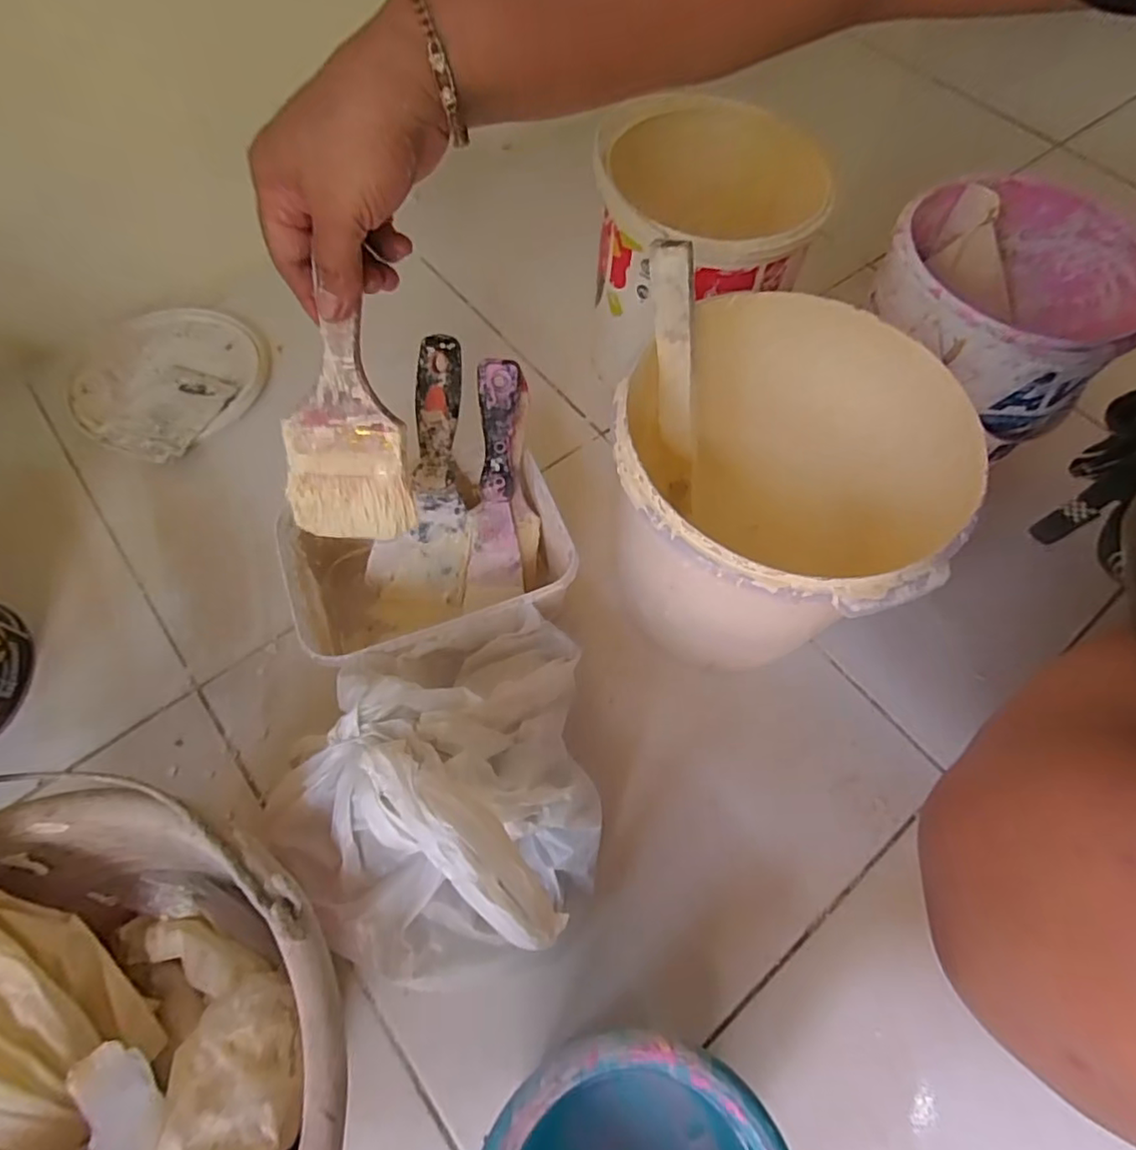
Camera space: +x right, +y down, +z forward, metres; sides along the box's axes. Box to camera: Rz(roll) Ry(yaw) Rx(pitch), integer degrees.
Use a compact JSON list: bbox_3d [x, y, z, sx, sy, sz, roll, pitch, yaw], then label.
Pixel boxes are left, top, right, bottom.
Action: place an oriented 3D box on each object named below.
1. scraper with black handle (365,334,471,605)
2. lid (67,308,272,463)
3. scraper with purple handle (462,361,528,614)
[{"bbox_3d":[-0.105,-0.072,0.454,0.074,0.193,0.018,10,24,2],"label":"scraper with black handle"},{"bbox_3d":[-0.381,-0.190,0.589,0.171,0.015,0.172,1,64,-3],"label":"lid"},{"bbox_3d":[-0.051,-0.063,0.447,0.039,0.174,0.026,4,19,-2],"label":"scraper with purple handle"}]

